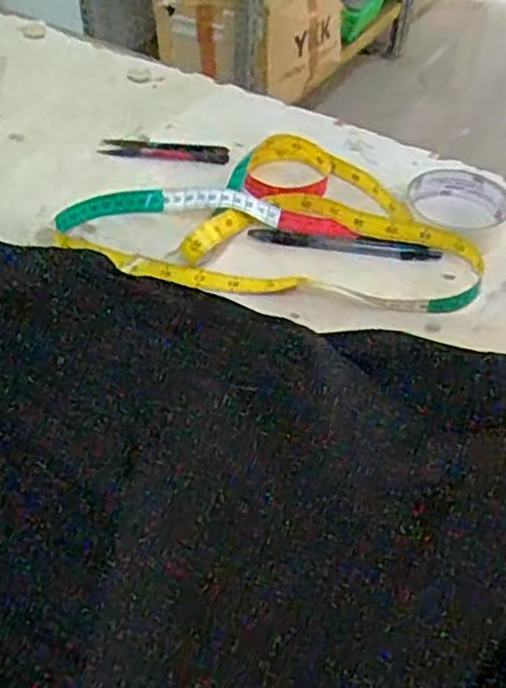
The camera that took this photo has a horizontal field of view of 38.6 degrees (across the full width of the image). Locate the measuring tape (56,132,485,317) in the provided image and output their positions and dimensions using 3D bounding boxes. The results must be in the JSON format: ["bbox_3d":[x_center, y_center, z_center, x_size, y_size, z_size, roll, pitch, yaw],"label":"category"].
[{"bbox_3d":[0.017,-0.106,0.573,0.315,0.026,0.173,8,46,7],"label":"measuring tape"}]

